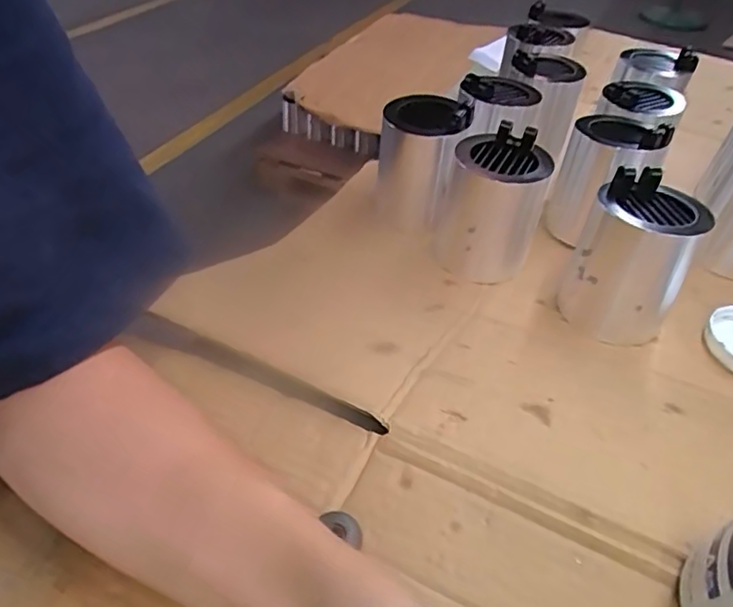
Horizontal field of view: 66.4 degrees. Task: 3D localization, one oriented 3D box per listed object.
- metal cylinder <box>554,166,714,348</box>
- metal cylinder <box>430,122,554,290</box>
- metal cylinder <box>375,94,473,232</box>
[{"bbox_3d":[0.218,-0.038,0.465,0.083,0.112,0.079,22,46,18],"label":"metal cylinder"},{"bbox_3d":[0.116,-0.093,0.524,0.090,0.111,0.096,17,45,13],"label":"metal cylinder"},{"bbox_3d":[0.052,-0.143,0.571,0.081,0.119,0.077,6,44,2],"label":"metal cylinder"}]

